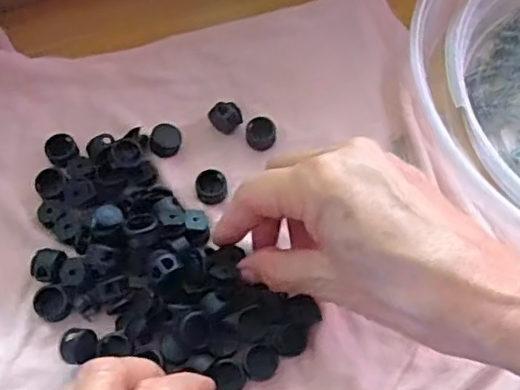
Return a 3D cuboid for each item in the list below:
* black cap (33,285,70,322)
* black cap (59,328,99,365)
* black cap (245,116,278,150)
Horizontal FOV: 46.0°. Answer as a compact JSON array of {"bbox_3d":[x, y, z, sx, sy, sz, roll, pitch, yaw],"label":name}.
[{"bbox_3d":[-0.102,0.053,0.301,0.017,0.009,0.016,0,67,0],"label":"black cap"},{"bbox_3d":[-0.085,0.072,0.291,0.015,0.015,0.016,0,67,0],"label":"black cap"},{"bbox_3d":[0.001,-0.034,0.344,0.017,0.012,0.016,0,67,0],"label":"black cap"}]

